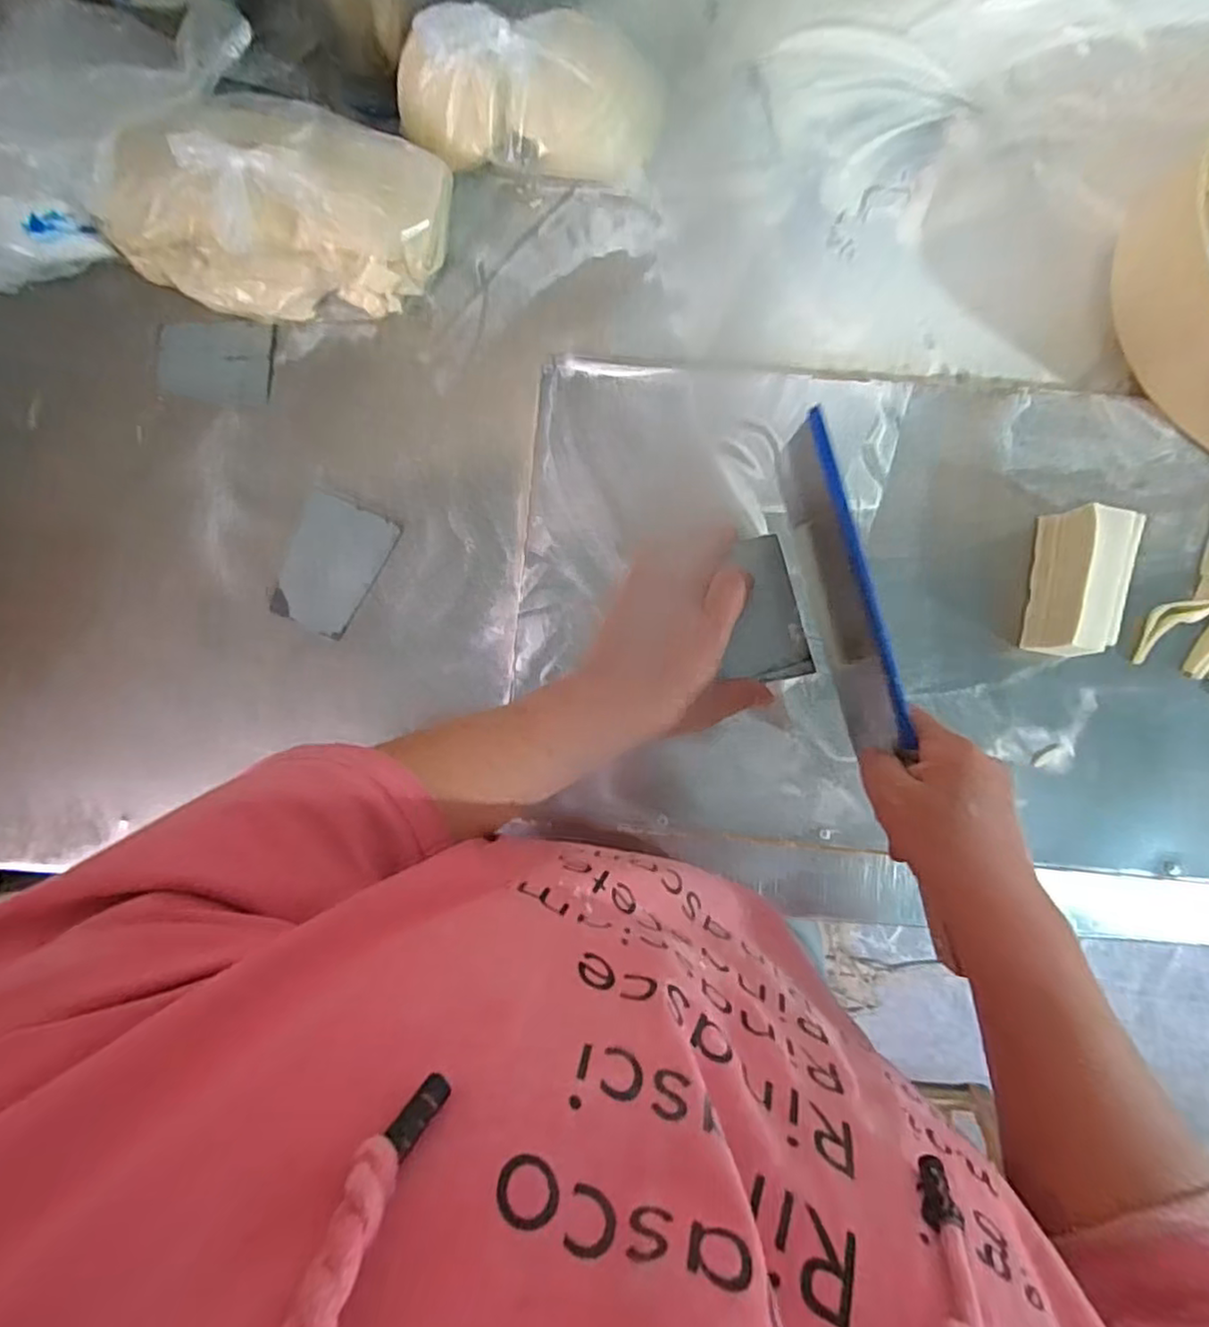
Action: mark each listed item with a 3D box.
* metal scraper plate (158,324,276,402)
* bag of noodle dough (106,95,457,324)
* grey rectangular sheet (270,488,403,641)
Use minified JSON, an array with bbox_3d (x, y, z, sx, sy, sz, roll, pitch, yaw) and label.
[{"bbox_3d":[-0.311,-0.242,0.526,0.092,0.005,0.065,2,86,-1],"label":"metal scraper plate"},{"bbox_3d":[-0.251,-0.343,0.490,0.248,0.078,0.140,11,87,4],"label":"bag of noodle dough"},{"bbox_3d":[-0.210,-0.075,0.503,0.072,0.004,0.099,23,85,-1],"label":"grey rectangular sheet"}]

